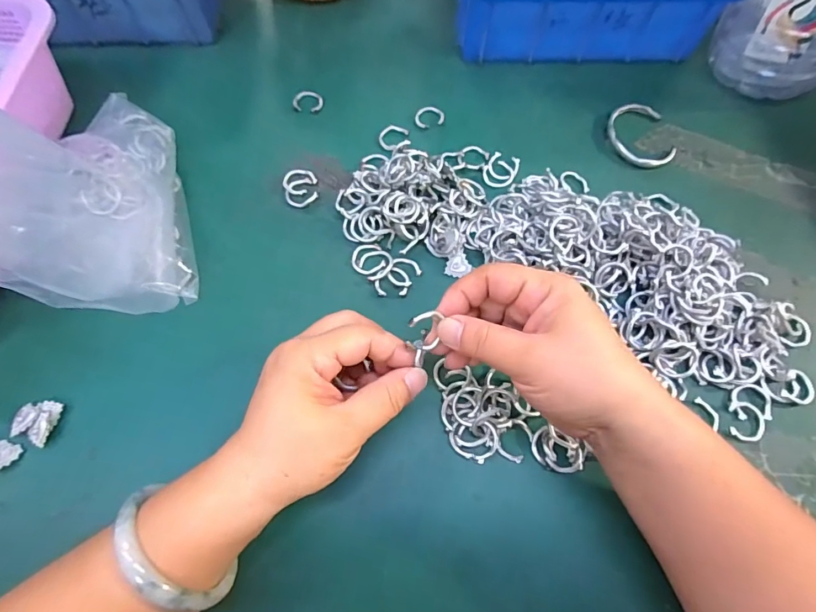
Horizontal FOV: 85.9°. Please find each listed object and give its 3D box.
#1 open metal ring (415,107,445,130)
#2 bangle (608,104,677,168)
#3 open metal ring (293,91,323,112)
[{"bbox_3d":[0.020,-0.168,0.389,0.025,0.004,0.025,0,68,-1],"label":"open metal ring"},{"bbox_3d":[0.203,-0.149,0.384,0.053,0.009,0.067,-13,69,-6],"label":"bangle"},{"bbox_3d":[-0.089,-0.185,0.395,0.025,0.005,0.023,0,68,-1],"label":"open metal ring"}]

